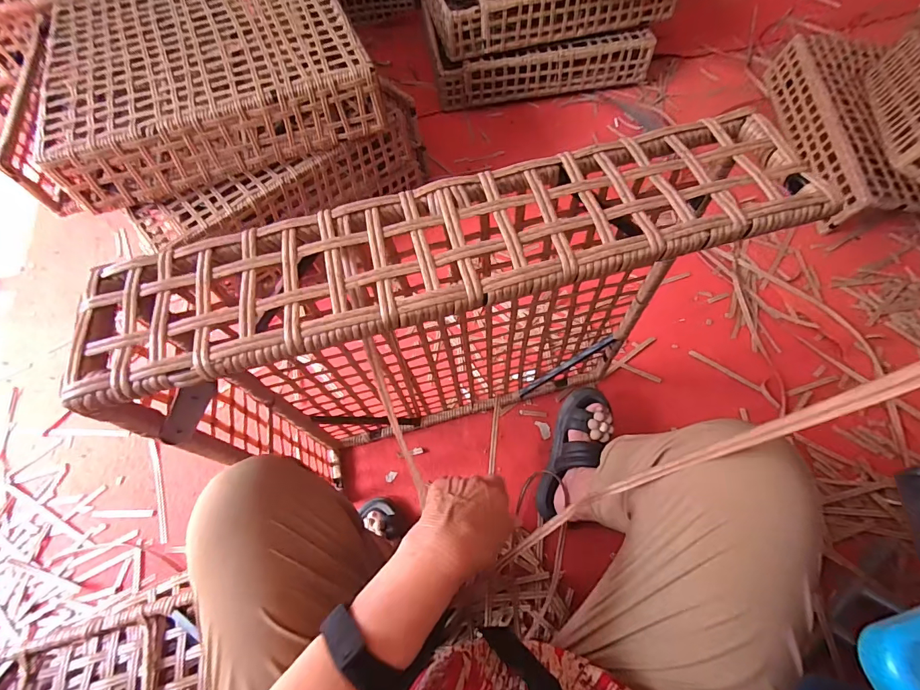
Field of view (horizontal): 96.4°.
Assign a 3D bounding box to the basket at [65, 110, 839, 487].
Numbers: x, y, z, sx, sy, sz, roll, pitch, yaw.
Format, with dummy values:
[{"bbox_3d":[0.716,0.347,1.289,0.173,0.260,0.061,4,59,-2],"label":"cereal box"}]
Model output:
[{"bbox_3d":[0.008,0.044,0.615,0.622,0.628,0.153,-14,62,-6],"label":"basket"}]

